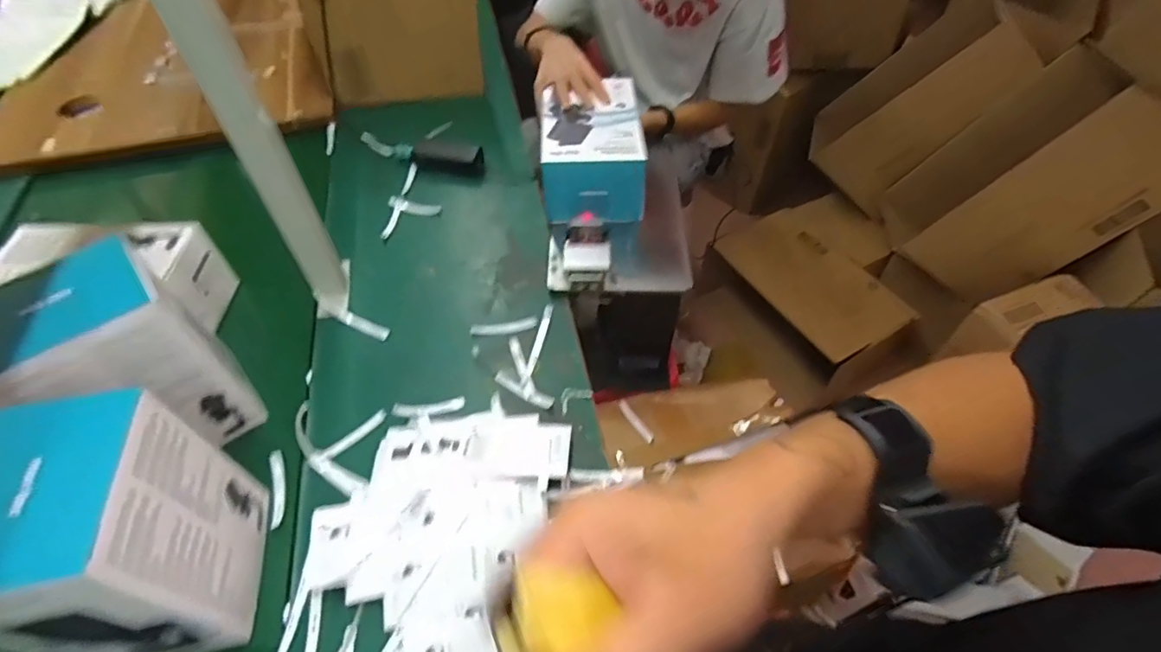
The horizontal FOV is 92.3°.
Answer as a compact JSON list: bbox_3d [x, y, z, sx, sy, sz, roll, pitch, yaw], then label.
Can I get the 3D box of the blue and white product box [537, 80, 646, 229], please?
[{"bbox_3d":[0.018,-0.279,0.900,0.149,0.118,0.220,-3,51,0],"label":"blue and white product box"}]

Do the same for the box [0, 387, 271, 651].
[{"bbox_3d":[-0.385,0.188,0.490,0.106,0.254,0.154,-11,51,-6],"label":"box"}]

